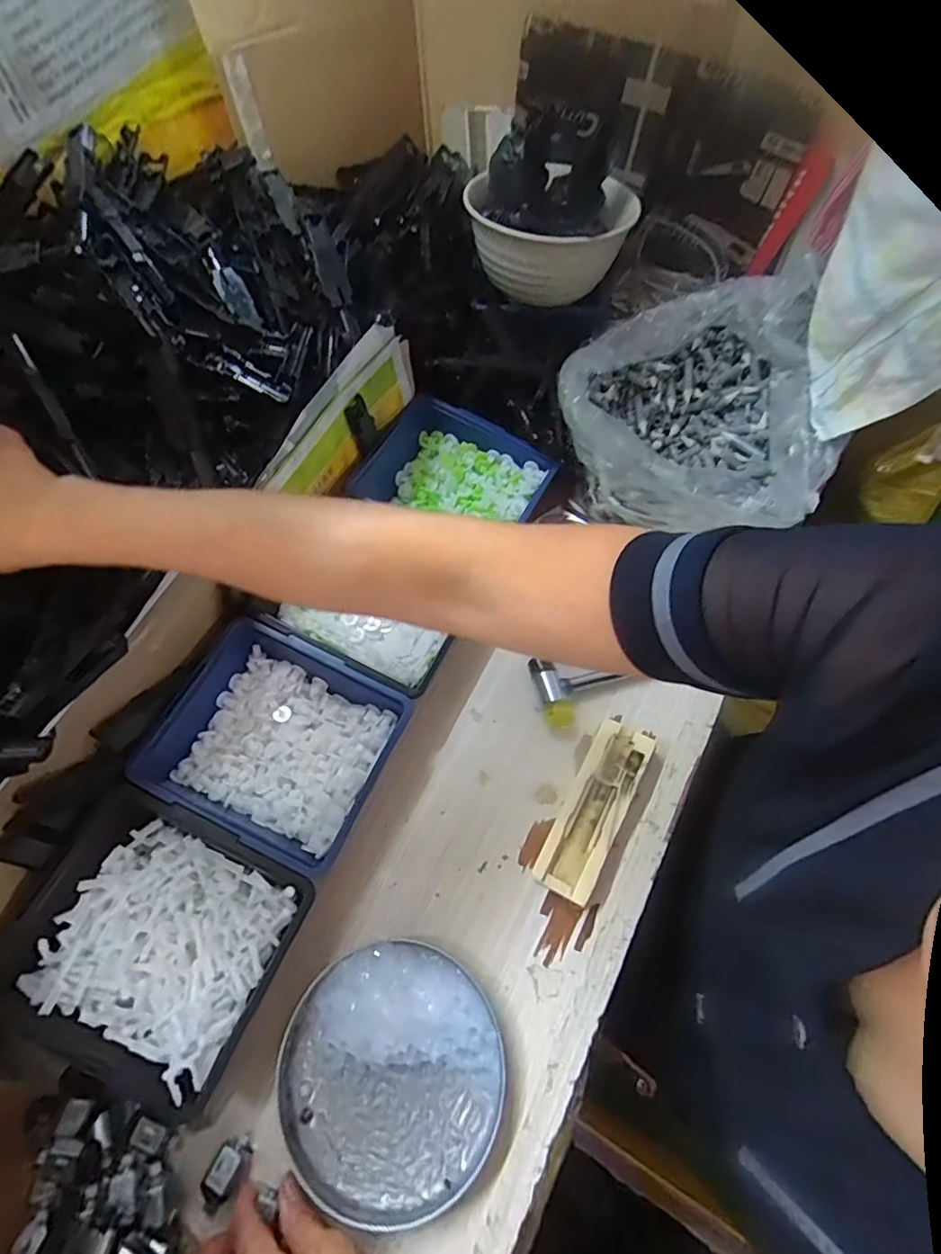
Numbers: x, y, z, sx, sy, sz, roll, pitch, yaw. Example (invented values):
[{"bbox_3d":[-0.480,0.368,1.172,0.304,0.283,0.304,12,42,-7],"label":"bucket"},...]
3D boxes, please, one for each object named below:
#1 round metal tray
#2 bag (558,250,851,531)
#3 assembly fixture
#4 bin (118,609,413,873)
[{"bbox_3d":[-0.053,0.290,0.367,0.143,0.023,0.142,-1,61,2],"label":"round metal tray"},{"bbox_3d":[0.207,-0.203,0.526,0.237,0.123,0.223,-5,61,0],"label":"bag"},{"bbox_3d":[0.098,0.143,0.441,0.045,0.025,0.137,25,65,16],"label":"assembly fixture"},{"bbox_3d":[-0.151,0.094,0.450,0.166,0.074,0.145,22,64,14],"label":"bin"}]

